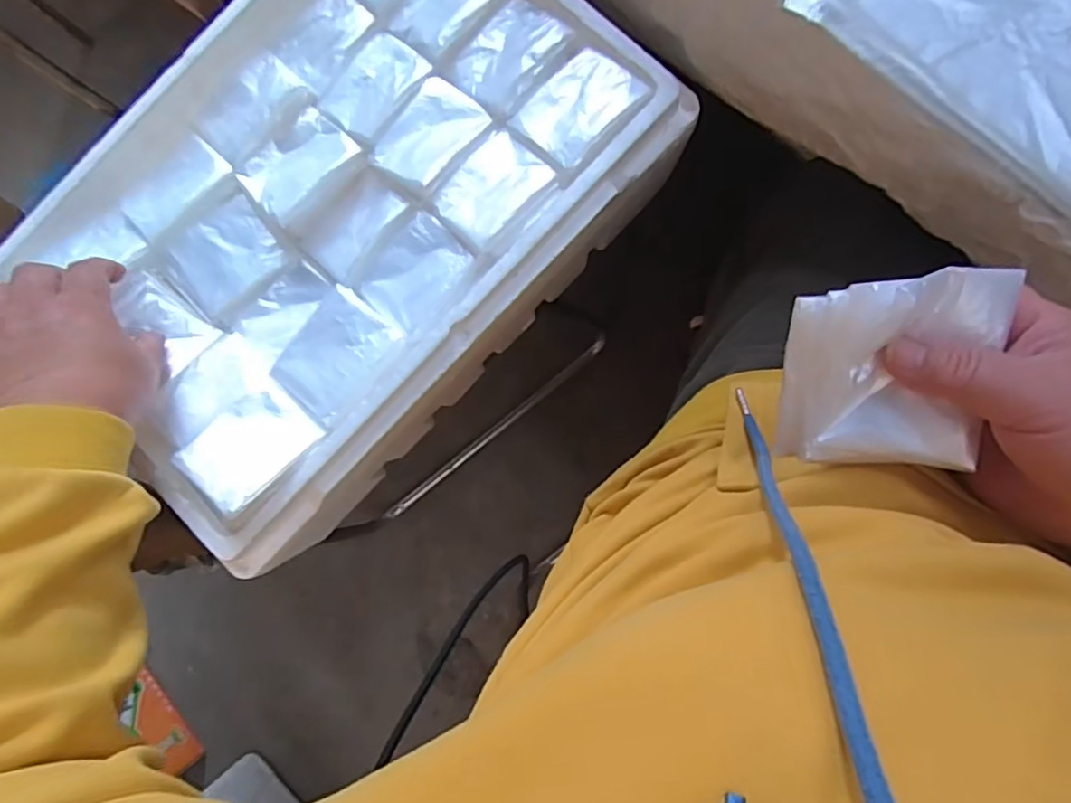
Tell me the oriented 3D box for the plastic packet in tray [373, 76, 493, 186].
[{"bbox_3d":[-0.079,-0.202,0.434,0.061,0.018,0.080,35,92,8],"label":"plastic packet in tray"}]

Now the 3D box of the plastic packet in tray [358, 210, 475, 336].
[{"bbox_3d":[-0.089,-0.095,0.430,0.069,0.016,0.076,42,92,7],"label":"plastic packet in tray"}]

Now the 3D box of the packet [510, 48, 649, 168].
[{"bbox_3d":[0.031,-0.214,0.419,0.083,0.019,0.065,-45,83,3],"label":"packet"}]

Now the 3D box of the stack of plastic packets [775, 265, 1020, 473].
[{"bbox_3d":[0.153,-0.011,0.250,0.082,0.024,0.085,3,113,18],"label":"stack of plastic packets"}]

